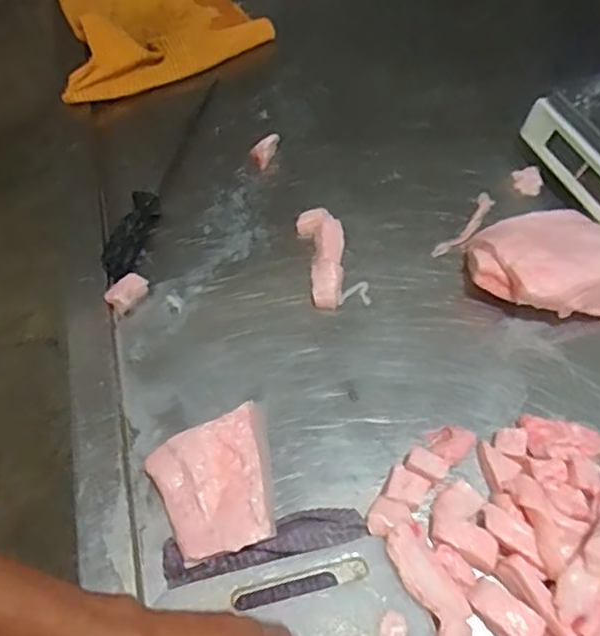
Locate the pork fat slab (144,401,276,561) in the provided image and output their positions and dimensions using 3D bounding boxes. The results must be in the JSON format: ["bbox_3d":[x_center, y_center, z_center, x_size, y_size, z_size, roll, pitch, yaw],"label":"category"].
[{"bbox_3d":[-0.077,0.164,0.611,0.118,0.045,0.130,-17,57,-12],"label":"pork fat slab"}]

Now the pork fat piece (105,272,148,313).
[{"bbox_3d":[-0.203,-0.029,0.746,0.023,0.033,0.050,34,61,20],"label":"pork fat piece"}]

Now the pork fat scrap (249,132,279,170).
[{"bbox_3d":[-0.051,-0.238,0.887,0.028,0.025,0.051,21,57,13],"label":"pork fat scrap"}]

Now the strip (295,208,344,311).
[{"bbox_3d":[0.032,-0.081,0.786,0.052,0.028,0.149,-7,56,-6],"label":"strip"}]

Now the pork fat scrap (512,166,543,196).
[{"bbox_3d":[0.315,-0.188,0.872,0.039,0.009,0.053,5,55,2],"label":"pork fat scrap"}]

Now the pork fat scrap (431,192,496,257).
[{"bbox_3d":[0.219,-0.120,0.827,0.028,0.013,0.132,32,61,20],"label":"pork fat scrap"}]

